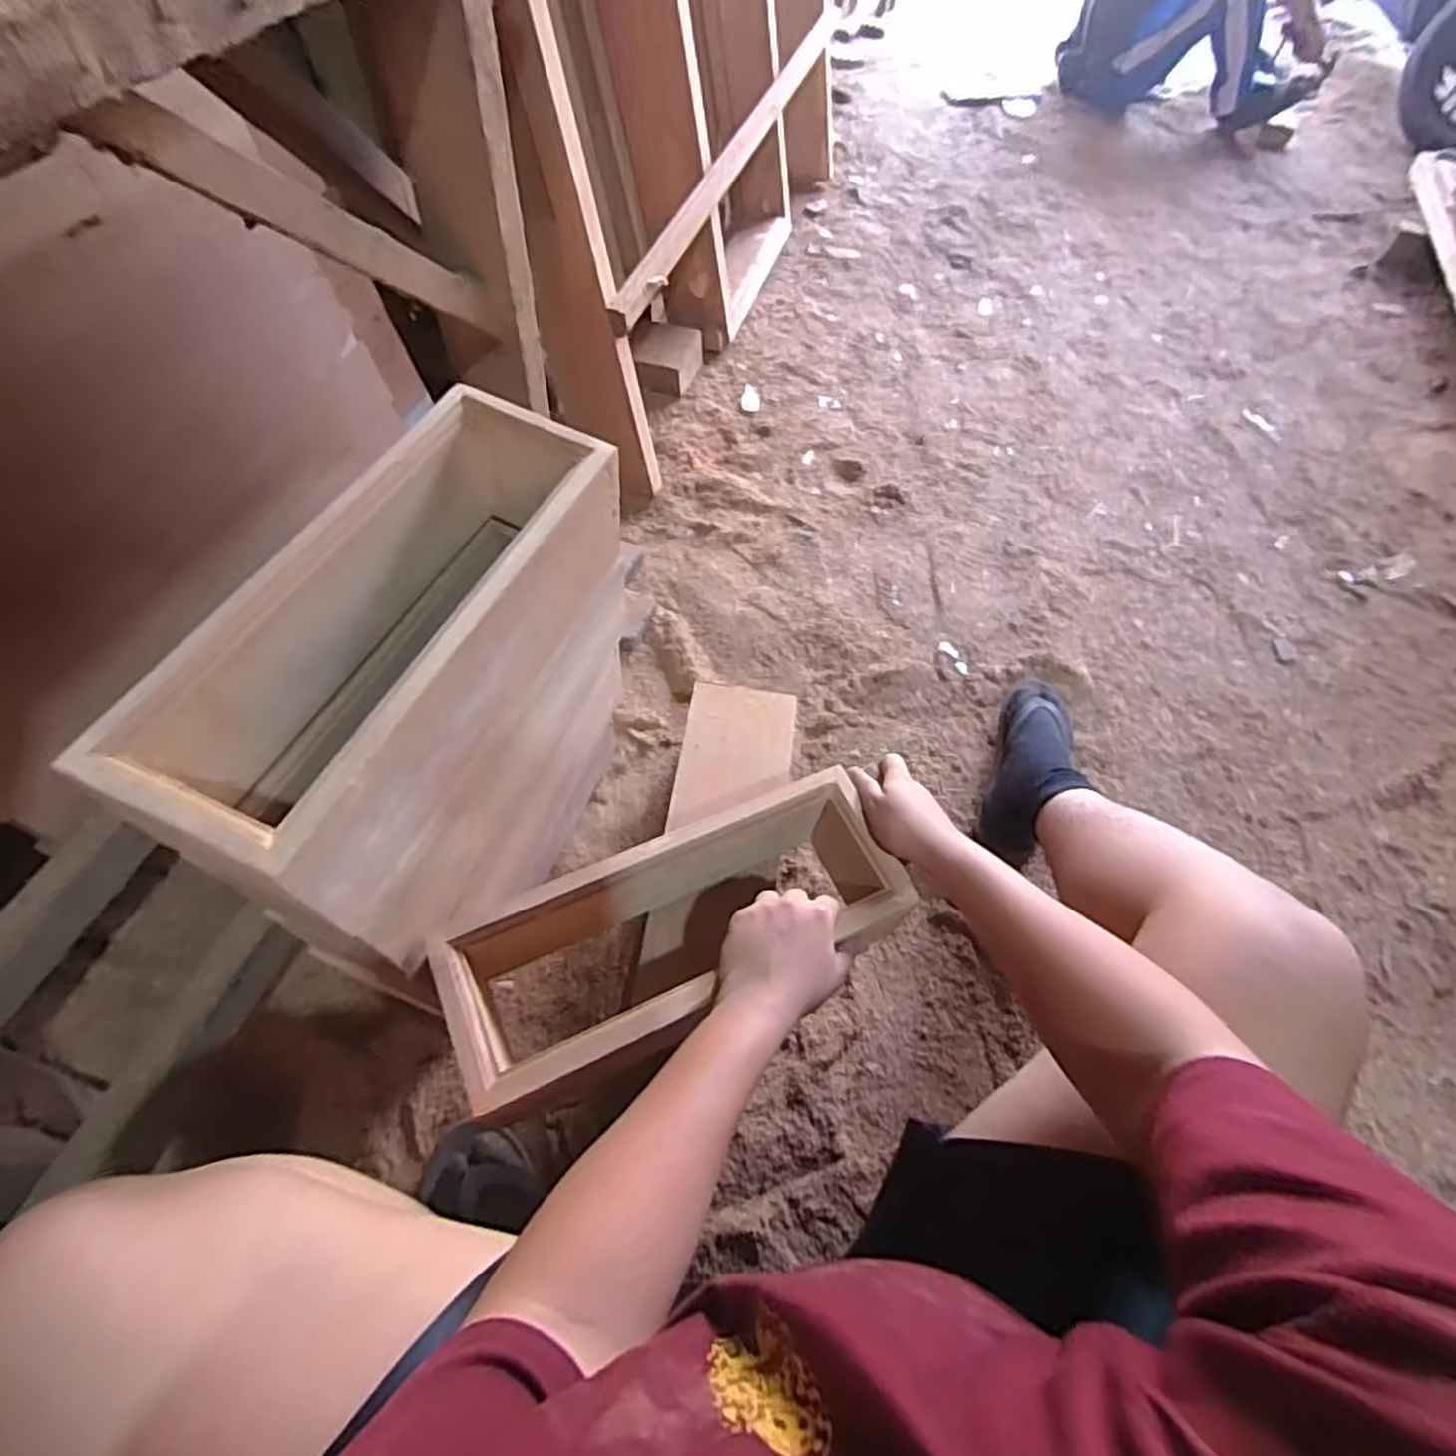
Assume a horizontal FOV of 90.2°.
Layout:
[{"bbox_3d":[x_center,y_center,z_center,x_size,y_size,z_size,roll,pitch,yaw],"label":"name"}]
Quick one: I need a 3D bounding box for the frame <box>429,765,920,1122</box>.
[{"bbox_3d":[-0.043,0.189,0.651,0.388,0.122,0.158,-22,62,-21],"label":"frame"}]

